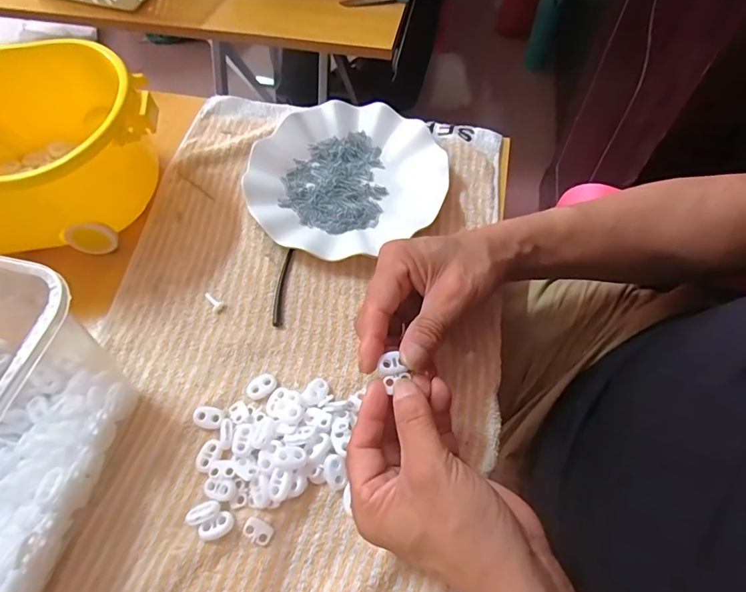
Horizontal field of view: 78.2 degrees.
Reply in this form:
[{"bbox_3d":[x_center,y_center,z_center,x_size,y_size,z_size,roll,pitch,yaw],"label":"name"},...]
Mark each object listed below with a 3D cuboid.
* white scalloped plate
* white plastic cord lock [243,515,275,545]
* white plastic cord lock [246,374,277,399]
[{"bbox_3d":[-0.027,-0.113,0.437,0.181,0.036,0.171,-1,61,1],"label":"white scalloped plate"},{"bbox_3d":[-0.075,0.153,0.298,0.019,0.004,0.013,22,64,13],"label":"white plastic cord lock"},{"bbox_3d":[-0.084,0.068,0.345,0.022,0.005,0.017,-30,64,-14],"label":"white plastic cord lock"}]

